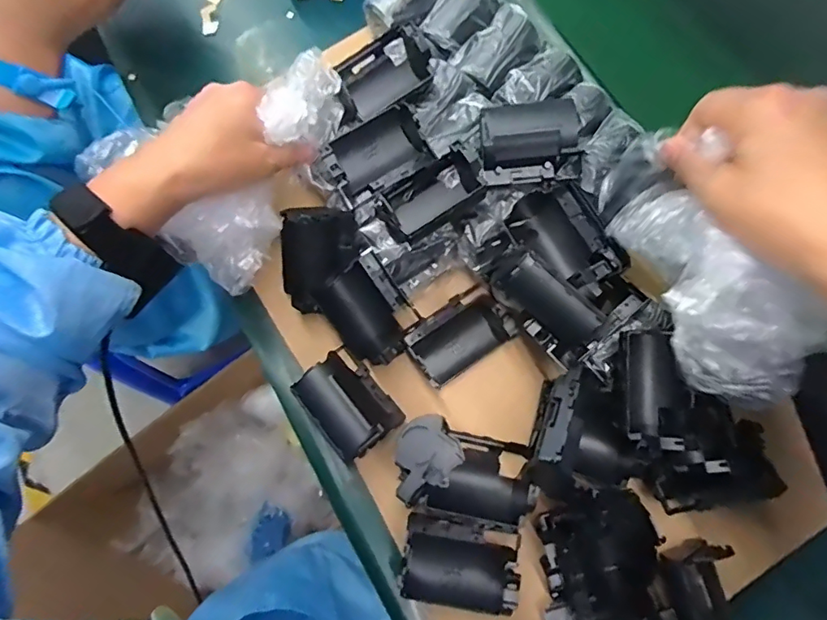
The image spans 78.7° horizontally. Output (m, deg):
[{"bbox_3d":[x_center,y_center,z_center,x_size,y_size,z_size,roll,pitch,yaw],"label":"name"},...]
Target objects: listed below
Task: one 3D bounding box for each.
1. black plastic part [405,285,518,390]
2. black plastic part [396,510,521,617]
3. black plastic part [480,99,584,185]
[{"bbox_3d":[0.033,0.018,0.359,0.075,0.031,0.042,-34,76,-9],"label":"black plastic part"},{"bbox_3d":[0.030,0.164,0.323,0.074,0.029,0.053,10,73,3],"label":"black plastic part"},{"bbox_3d":[0.081,-0.114,0.345,0.072,0.036,0.046,-8,73,-2],"label":"black plastic part"}]

